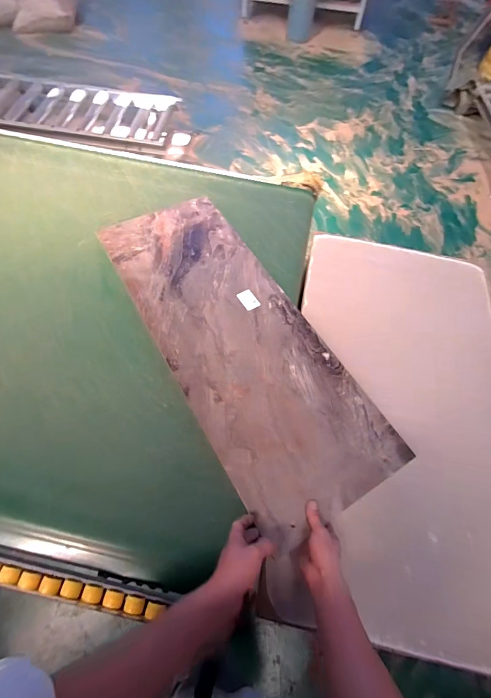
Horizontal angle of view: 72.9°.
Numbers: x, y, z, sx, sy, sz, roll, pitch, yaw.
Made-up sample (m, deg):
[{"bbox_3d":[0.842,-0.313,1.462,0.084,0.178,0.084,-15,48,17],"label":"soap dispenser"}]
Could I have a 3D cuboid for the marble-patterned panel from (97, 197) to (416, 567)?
[{"bbox_3d":[-0.028,-0.047,0.840,0.362,0.014,0.924,-26,67,-15],"label":"marble-patterned panel"}]

